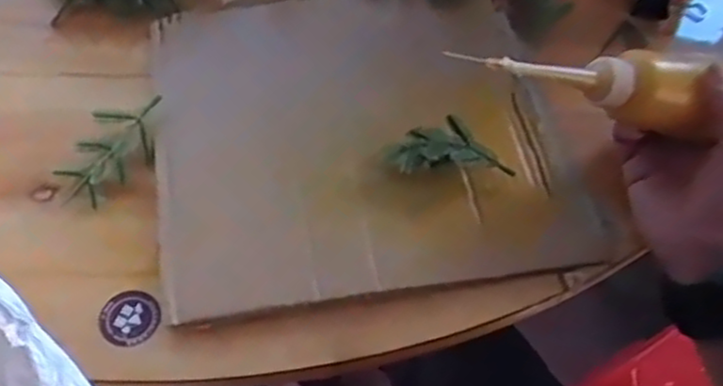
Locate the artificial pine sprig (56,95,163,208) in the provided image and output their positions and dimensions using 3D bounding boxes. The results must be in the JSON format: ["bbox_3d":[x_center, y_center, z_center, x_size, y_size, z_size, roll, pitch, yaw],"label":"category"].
[{"bbox_3d":[-0.163,-0.030,0.467,0.042,0.018,0.087,19,59,9],"label":"artificial pine sprig"}]

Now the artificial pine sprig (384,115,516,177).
[{"bbox_3d":[0.058,-0.027,0.470,0.079,0.032,0.033,-5,58,-6],"label":"artificial pine sprig"}]

